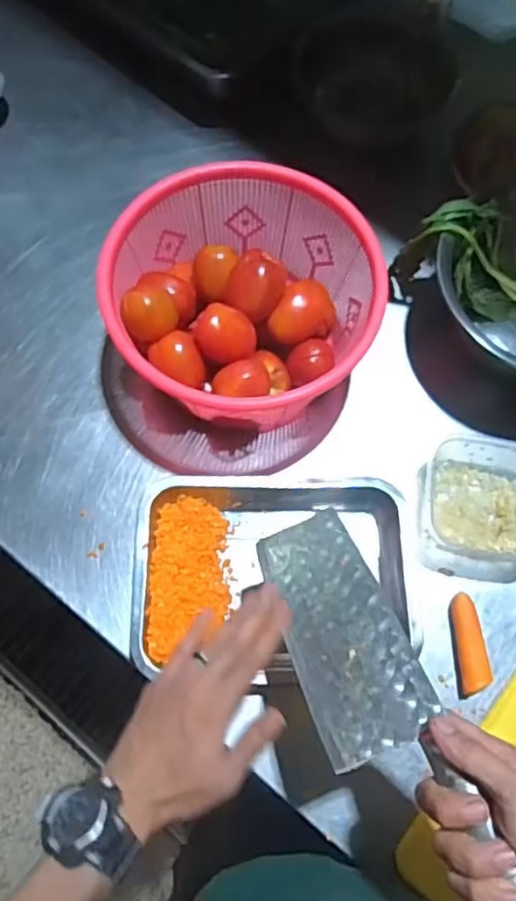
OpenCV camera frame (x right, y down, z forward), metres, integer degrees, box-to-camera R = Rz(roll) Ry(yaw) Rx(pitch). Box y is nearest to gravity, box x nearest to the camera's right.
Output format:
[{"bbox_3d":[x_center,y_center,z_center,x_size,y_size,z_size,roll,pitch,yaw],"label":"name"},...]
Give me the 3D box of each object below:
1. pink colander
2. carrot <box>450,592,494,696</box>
[{"bbox_3d":[-0.008,-0.144,0.627,0.241,0.139,0.218,27,71,7],"label":"pink colander"},{"bbox_3d":[0.193,0.175,0.580,0.024,0.018,0.086,-3,70,-2],"label":"carrot"}]

